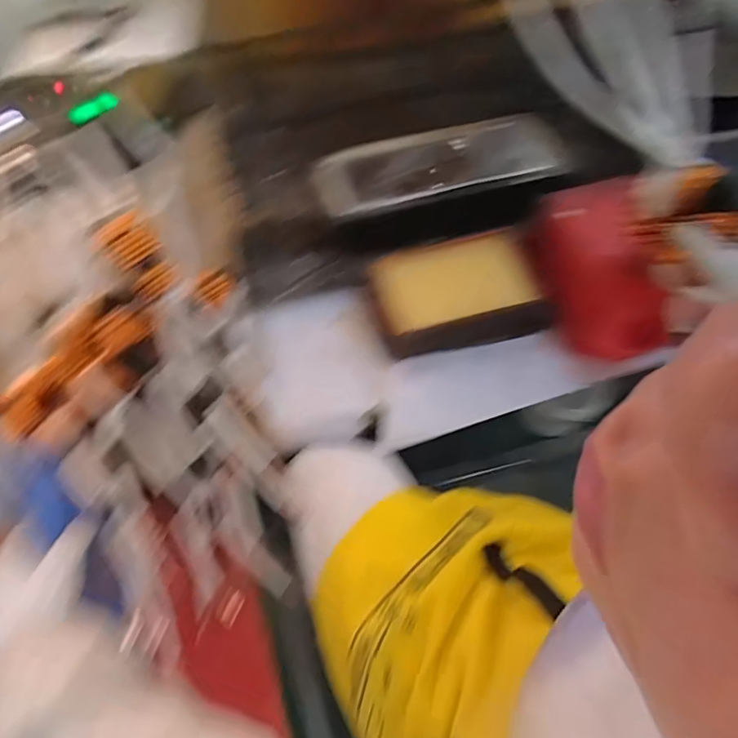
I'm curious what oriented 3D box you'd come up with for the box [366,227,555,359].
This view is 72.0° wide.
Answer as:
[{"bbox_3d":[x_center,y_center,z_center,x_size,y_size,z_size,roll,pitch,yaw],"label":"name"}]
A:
[{"bbox_3d":[0.115,-0.096,0.681,0.224,0.083,0.132,-12,61,-5],"label":"box"}]

